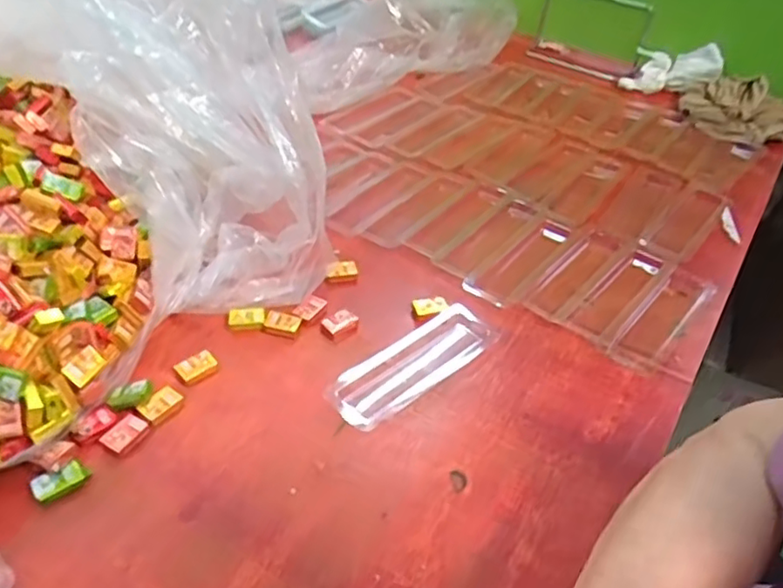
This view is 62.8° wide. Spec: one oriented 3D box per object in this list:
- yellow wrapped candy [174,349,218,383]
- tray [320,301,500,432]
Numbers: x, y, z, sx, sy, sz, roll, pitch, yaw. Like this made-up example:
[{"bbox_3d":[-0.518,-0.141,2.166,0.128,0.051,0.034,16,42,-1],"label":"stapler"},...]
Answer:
[{"bbox_3d":[-0.135,0.050,0.444,0.015,0.011,0.026,34,50,28],"label":"yellow wrapped candy"},{"bbox_3d":[0.018,0.047,0.455,0.131,0.015,0.046,-29,52,-31],"label":"tray"}]

